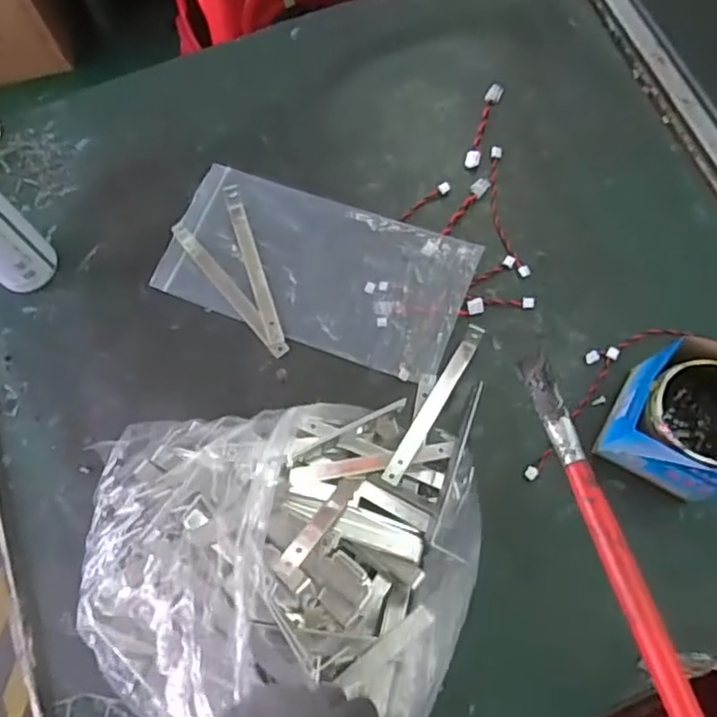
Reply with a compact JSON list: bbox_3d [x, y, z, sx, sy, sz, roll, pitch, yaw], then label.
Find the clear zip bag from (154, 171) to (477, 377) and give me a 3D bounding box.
[{"bbox_3d":[-0.042,-0.092,0.646,0.295,0.018,0.155,20,74,9],"label":"clear zip bag"}]

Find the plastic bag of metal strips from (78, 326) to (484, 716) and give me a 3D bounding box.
[{"bbox_3d":[-0.047,0.150,0.500,0.308,0.135,0.271,-10,72,-1],"label":"plastic bag of metal strips"}]

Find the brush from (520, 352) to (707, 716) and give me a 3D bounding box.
[{"bbox_3d":[0.105,0.108,0.218,0.011,0.007,0.256,-14,59,-2],"label":"brush"}]

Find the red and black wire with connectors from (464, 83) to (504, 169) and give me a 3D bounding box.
[{"bbox_3d":[0.134,-0.249,0.694,0.017,0.008,0.112,18,73,8],"label":"red and black wire with connectors"}]

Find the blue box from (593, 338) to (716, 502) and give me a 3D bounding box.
[{"bbox_3d":[0.268,0.054,0.538,0.102,0.100,0.112,28,75,11],"label":"blue box"}]

